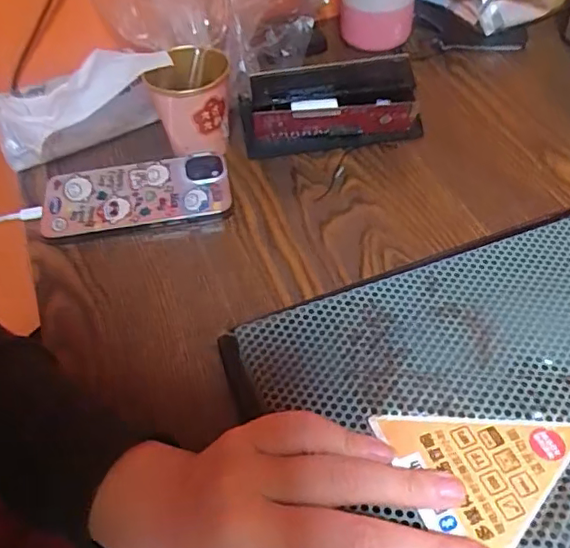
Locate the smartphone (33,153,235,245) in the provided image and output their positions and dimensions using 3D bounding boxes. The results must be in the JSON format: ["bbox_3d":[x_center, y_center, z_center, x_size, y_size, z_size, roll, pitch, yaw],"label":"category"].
[{"bbox_3d":[-0.119,-0.062,0.459,0.147,0.015,0.072,-7,50,-4],"label":"smartphone"}]

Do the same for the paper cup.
[{"bbox_3d":[-0.076,-0.143,0.482,0.063,0.066,0.070,-3,50,0],"label":"paper cup"}]

